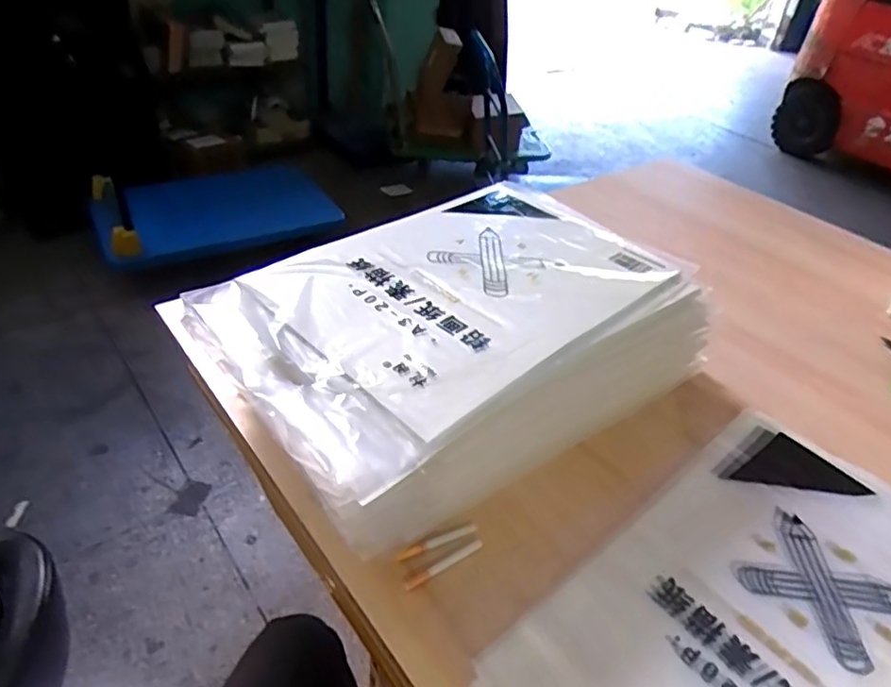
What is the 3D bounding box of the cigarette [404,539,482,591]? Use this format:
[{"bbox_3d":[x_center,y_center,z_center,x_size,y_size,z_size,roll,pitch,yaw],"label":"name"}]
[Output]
[{"bbox_3d":[-0.001,0.201,0.543,0.082,0.004,0.009,-21,46,-30],"label":"cigarette"}]

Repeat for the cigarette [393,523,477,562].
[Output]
[{"bbox_3d":[-0.009,0.186,0.560,0.084,0.010,0.009,-16,43,-22],"label":"cigarette"}]

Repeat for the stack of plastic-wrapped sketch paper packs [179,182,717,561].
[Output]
[{"bbox_3d":[0.022,-0.014,0.676,0.504,0.137,0.330,-25,48,-32],"label":"stack of plastic-wrapped sketch paper packs"}]

